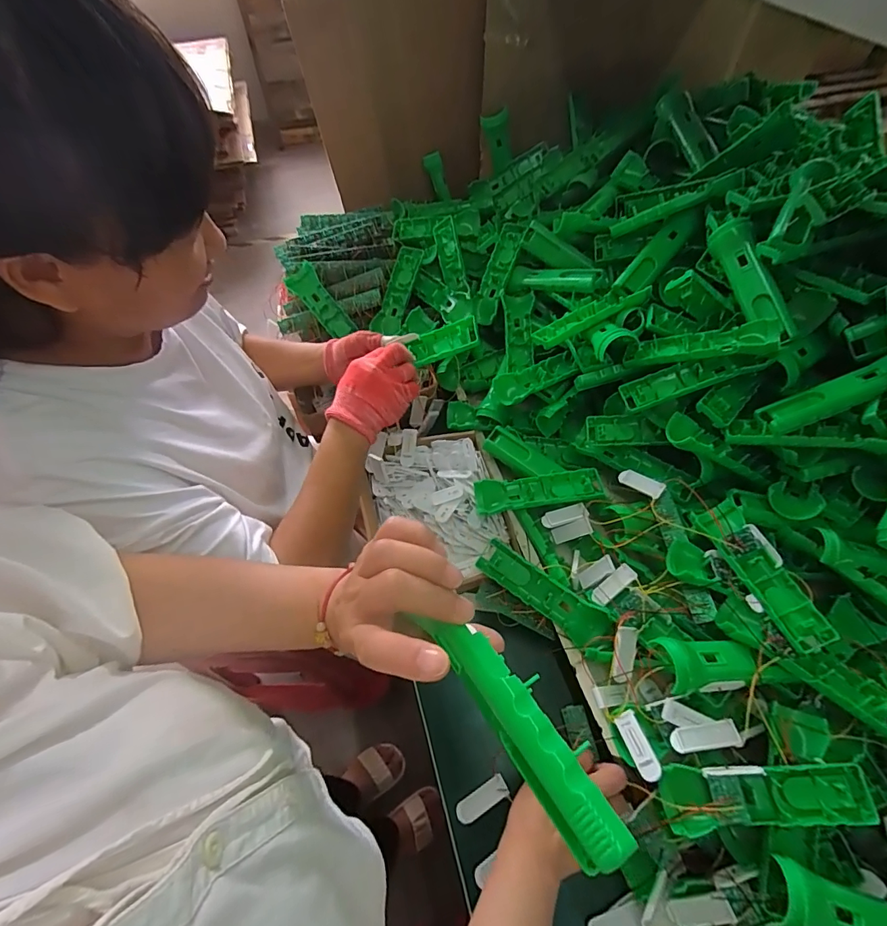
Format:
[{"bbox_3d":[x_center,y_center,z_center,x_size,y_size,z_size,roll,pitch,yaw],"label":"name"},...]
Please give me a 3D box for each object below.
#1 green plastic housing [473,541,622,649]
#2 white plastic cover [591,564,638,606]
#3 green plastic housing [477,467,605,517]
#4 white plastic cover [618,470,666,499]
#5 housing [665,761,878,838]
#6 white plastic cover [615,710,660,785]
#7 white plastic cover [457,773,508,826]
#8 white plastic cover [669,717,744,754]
[{"bbox_3d":[0.116,0.152,0.526,0.160,0.025,0.049,31,98,13],"label":"green plastic housing"},{"bbox_3d":[0.199,0.143,0.522,0.057,0.006,0.021,-43,62,4],"label":"white plastic cover"},{"bbox_3d":[0.125,0.038,0.587,0.163,0.021,0.045,-6,57,-1],"label":"green plastic housing"},{"bbox_3d":[0.248,0.025,0.563,0.019,0.011,0.056,-41,45,-21],"label":"white plastic cover"},{"bbox_3d":[0.279,0.291,0.390,0.160,0.023,0.046,-12,56,12],"label":"housing"},{"bbox_3d":[0.185,0.269,0.424,0.020,0.005,0.057,-30,38,9],"label":"white plastic cover"},{"bbox_3d":[0.041,0.361,0.477,0.059,0.004,0.022,-27,59,-14],"label":"white plastic cover"},{"bbox_3d":[0.248,0.261,0.424,0.060,0.008,0.023,-22,31,15],"label":"white plastic cover"}]

